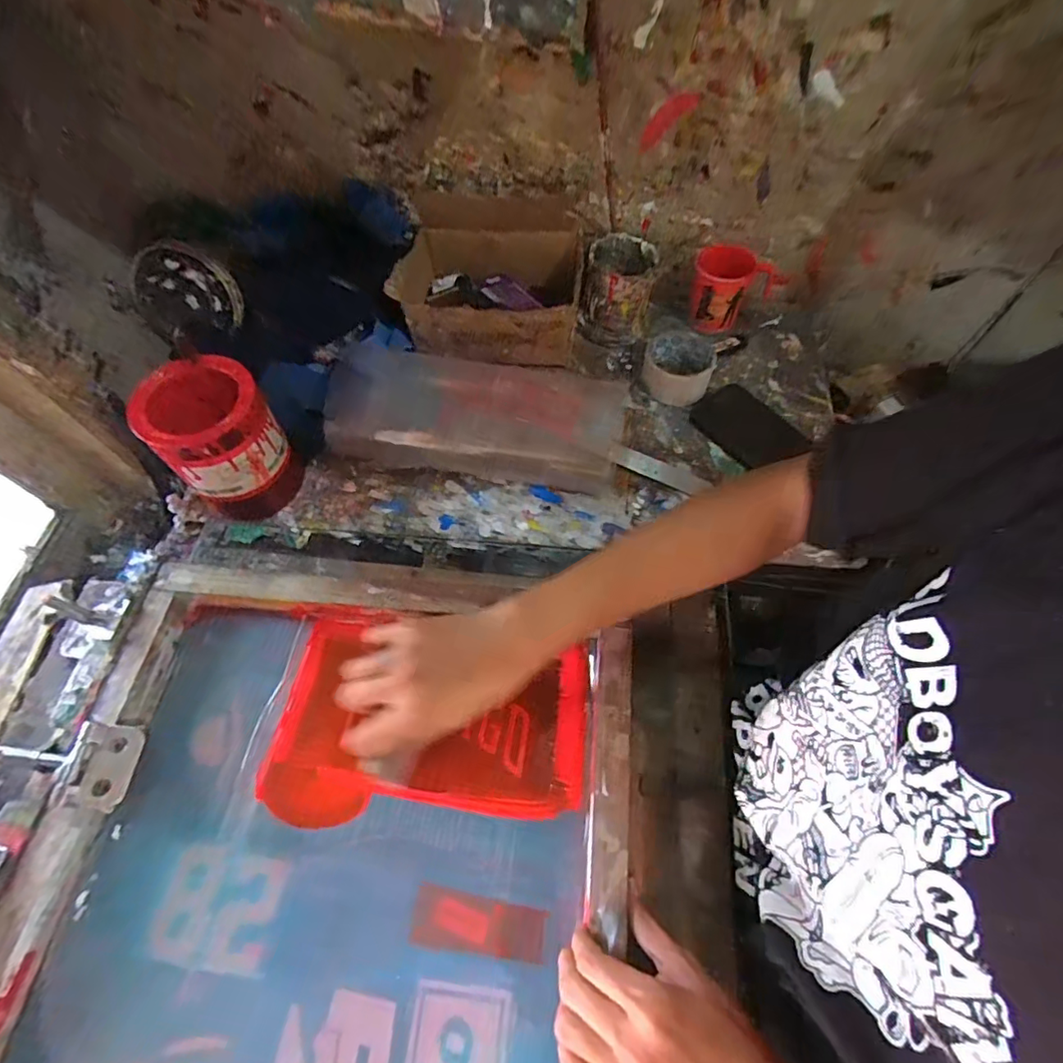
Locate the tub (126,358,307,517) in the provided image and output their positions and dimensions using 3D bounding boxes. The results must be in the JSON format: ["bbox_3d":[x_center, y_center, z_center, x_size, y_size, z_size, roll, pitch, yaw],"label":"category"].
[{"bbox_3d":[-0.311,-0.092,0.537,0.110,0.121,0.106,-1,61,1],"label":"tub"}]

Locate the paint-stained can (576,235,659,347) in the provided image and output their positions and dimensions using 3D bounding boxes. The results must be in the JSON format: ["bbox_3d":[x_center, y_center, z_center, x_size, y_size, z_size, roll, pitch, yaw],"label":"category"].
[{"bbox_3d":[0.113,-0.317,0.696,0.085,0.105,0.085,-1,61,1],"label":"paint-stained can"}]

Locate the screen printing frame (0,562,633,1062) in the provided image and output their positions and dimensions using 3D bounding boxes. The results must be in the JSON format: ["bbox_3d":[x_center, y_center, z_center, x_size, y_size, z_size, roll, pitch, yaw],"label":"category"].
[{"bbox_3d":[-0.161,0.291,0.386,0.440,0.052,0.540,5,62,4],"label":"screen printing frame"}]

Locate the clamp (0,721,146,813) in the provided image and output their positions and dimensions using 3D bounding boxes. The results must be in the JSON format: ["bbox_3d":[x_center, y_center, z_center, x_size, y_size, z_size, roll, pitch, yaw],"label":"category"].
[{"bbox_3d":[-0.378,0.183,0.426,0.105,0.031,0.060,8,62,6],"label":"clamp"}]

